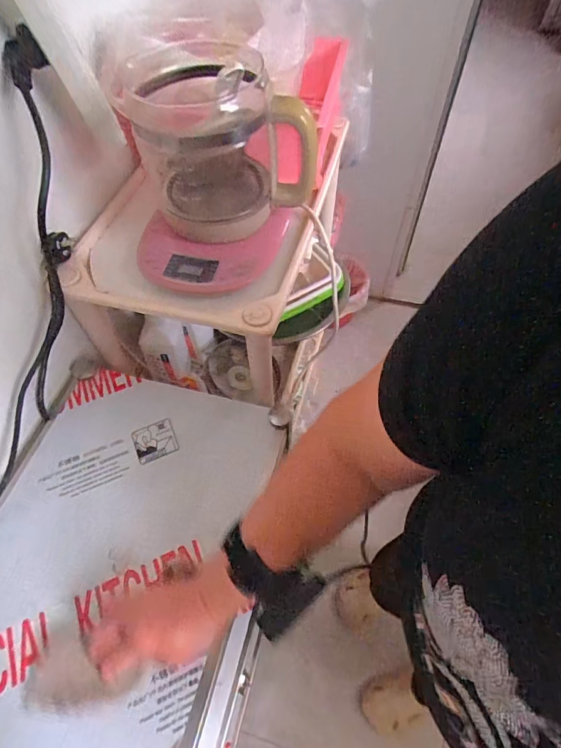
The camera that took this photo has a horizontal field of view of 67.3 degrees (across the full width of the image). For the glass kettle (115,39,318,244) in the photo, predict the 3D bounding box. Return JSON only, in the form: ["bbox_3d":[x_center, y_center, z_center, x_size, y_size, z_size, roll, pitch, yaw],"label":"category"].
[{"bbox_3d":[-0.073,-0.285,0.499,0.189,0.162,0.177,-23,60,-13],"label":"glass kettle"}]

